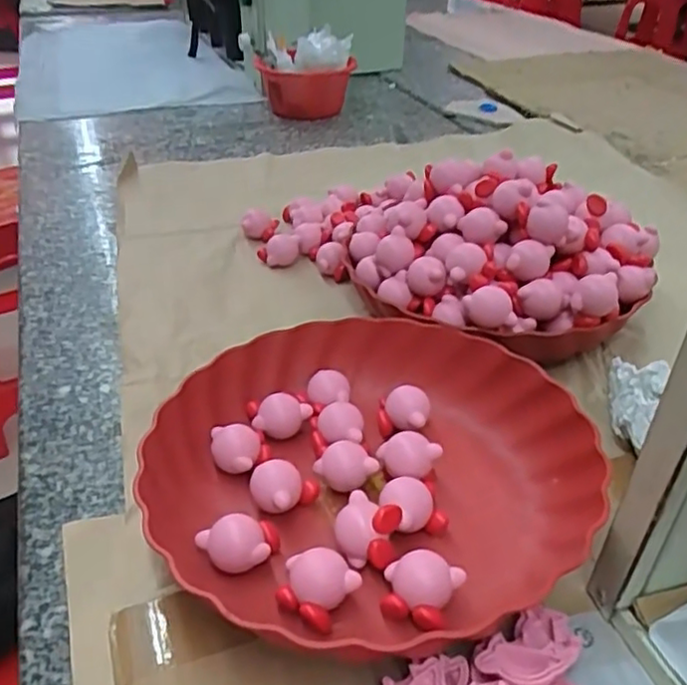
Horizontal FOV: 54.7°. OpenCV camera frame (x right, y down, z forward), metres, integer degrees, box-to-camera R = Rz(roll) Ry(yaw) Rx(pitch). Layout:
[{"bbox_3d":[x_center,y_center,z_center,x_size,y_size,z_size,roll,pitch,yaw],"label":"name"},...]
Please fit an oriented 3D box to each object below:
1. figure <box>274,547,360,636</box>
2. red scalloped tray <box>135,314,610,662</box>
[{"bbox_3d":[-0.014,0.119,0.321,0.035,0.022,0.032,0,36,0],"label":"figure"},{"bbox_3d":[0.021,0.065,0.386,0.234,0.041,0.230,18,39,22],"label":"red scalloped tray"}]

